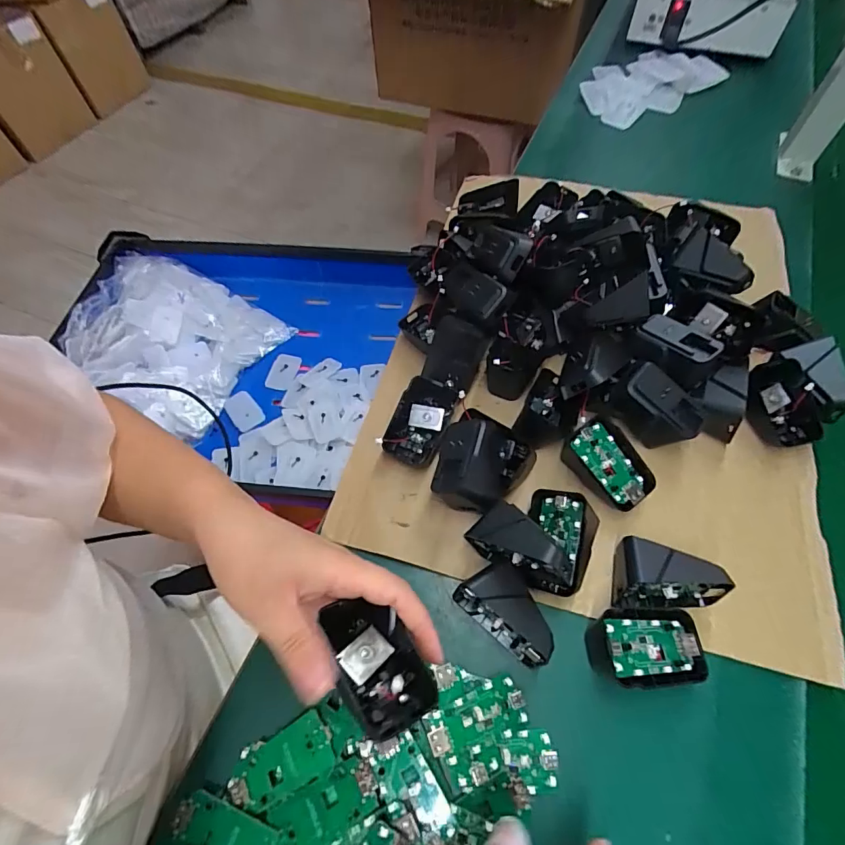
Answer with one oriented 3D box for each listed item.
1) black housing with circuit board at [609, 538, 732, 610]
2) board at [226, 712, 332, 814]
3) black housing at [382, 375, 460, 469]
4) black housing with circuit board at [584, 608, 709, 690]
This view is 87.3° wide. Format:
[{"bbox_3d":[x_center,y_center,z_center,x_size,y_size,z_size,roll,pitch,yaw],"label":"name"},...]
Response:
[{"bbox_3d":[0.164,0.102,0.305,0.076,0.039,0.045,-3,60,-1],"label":"black housing with circuit board"},{"bbox_3d":[-0.086,0.209,0.270,0.063,0.005,0.034,-26,60,-3],"label":"board"},{"bbox_3d":[-0.003,0.000,0.369,0.046,0.037,0.063,23,63,13],"label":"black housing"},{"bbox_3d":[0.143,0.146,0.287,0.073,0.031,0.043,-2,60,-1],"label":"black housing with circuit board"}]

